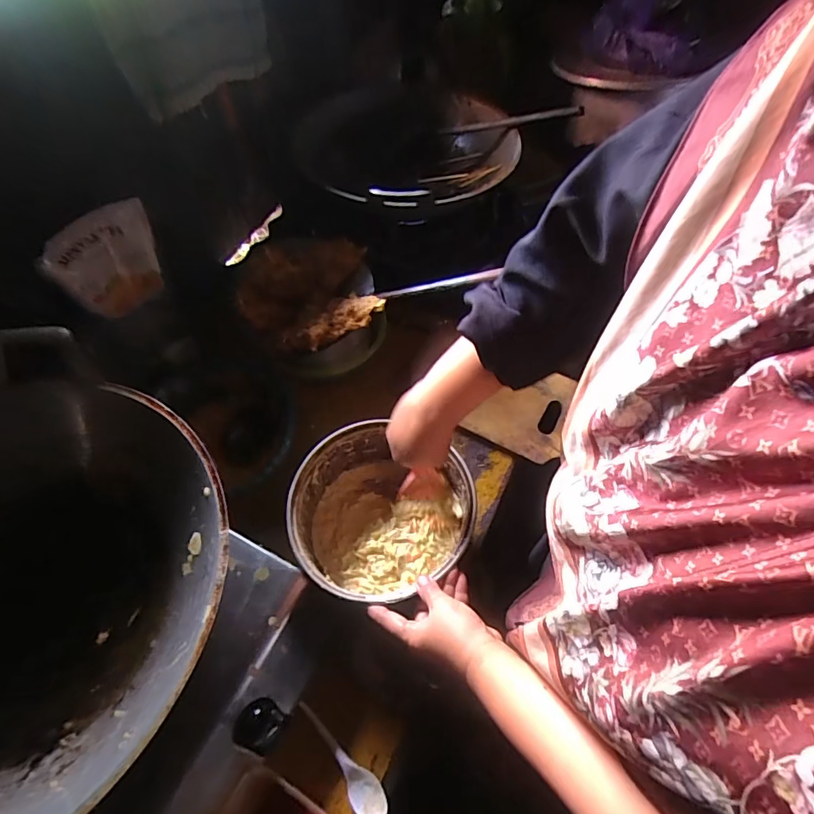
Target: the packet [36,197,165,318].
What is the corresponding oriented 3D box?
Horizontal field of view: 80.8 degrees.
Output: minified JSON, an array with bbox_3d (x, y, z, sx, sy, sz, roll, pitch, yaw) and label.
[{"bbox_3d":[-0.360,-0.178,0.588,0.129,0.110,0.017,-44,41,-21],"label":"packet"}]

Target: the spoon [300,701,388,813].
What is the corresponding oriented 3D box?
[{"bbox_3d":[-0.066,0.369,0.505,0.032,0.015,0.130,-32,61,-21],"label":"spoon"}]

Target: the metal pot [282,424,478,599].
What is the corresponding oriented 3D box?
[{"bbox_3d":[-0.032,0.137,0.569,0.196,0.117,0.191,0,55,0],"label":"metal pot"}]

